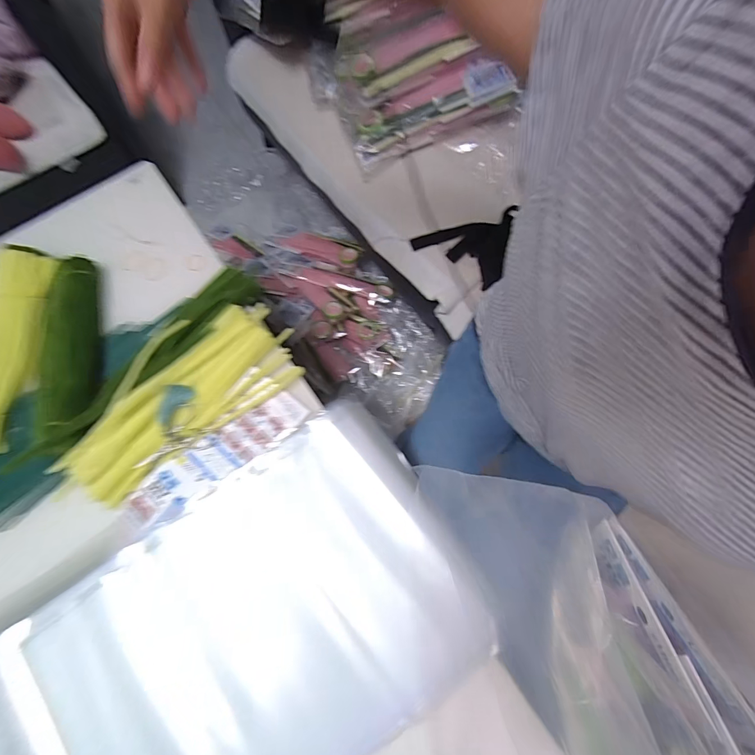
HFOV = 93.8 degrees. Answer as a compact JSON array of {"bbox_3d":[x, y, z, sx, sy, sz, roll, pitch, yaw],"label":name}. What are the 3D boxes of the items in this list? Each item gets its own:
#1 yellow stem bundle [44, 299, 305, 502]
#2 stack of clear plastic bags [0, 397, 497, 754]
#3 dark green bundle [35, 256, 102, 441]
[{"bbox_3d":[-0.260,0.029,0.478,0.309,0.034,0.131,-39,75,-9],"label":"yellow stem bundle"},{"bbox_3d":[-0.172,0.310,0.393,0.570,0.039,0.319,-35,75,-8],"label":"stack of clear plastic bags"},{"bbox_3d":[-0.448,-0.043,0.511,0.086,0.045,0.291,-15,73,-3],"label":"dark green bundle"}]

